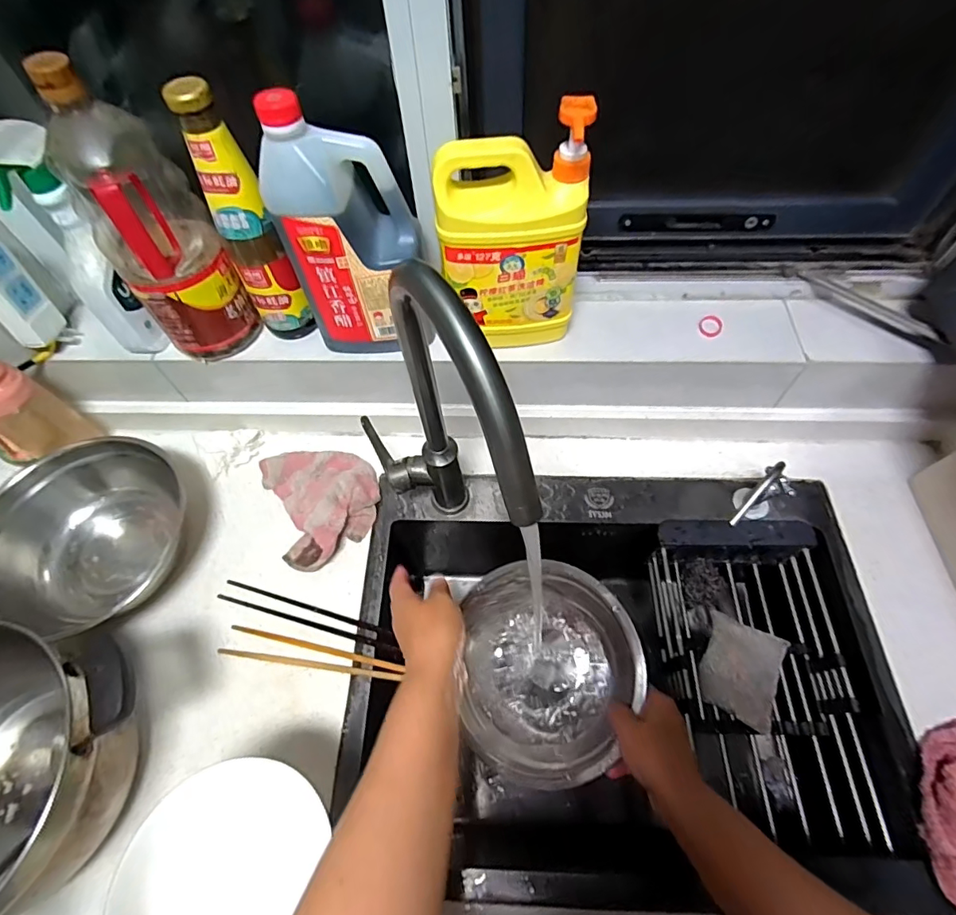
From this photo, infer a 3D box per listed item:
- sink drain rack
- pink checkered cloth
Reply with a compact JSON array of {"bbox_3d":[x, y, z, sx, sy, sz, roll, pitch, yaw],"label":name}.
[{"bbox_3d":[0.320,0.244,0.584,0.186,0.098,0.331,-1,60,3],"label":"sink drain rack"},{"bbox_3d":[-0.196,0.055,0.643,0.131,0.034,0.156,-20,61,-10],"label":"pink checkered cloth"}]

